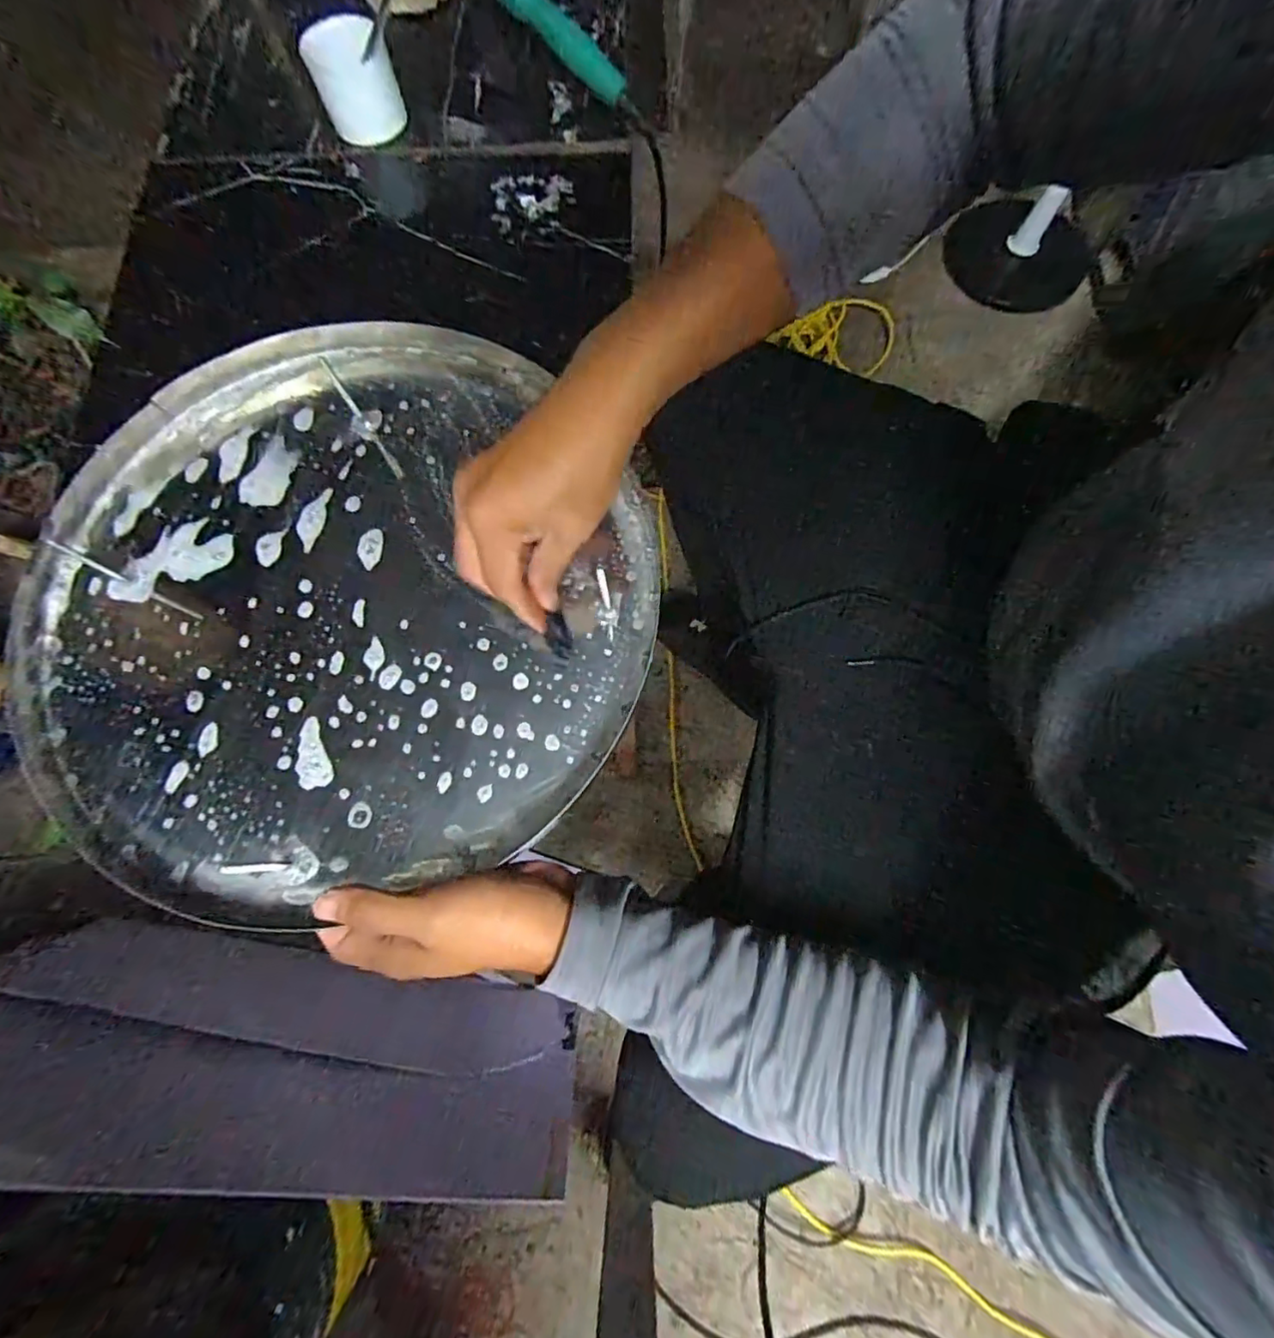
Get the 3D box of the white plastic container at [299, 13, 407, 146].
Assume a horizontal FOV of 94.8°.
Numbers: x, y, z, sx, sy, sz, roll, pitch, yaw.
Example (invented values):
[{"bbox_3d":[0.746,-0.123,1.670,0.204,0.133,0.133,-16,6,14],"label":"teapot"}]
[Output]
[{"bbox_3d":[-0.224,-0.467,0.471,0.064,0.062,0.051,-21,77,-6],"label":"white plastic container"}]

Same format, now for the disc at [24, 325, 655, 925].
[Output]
[{"bbox_3d":[-0.197,-0.048,0.391,0.392,0.013,0.394,0,76,-1],"label":"disc"}]

